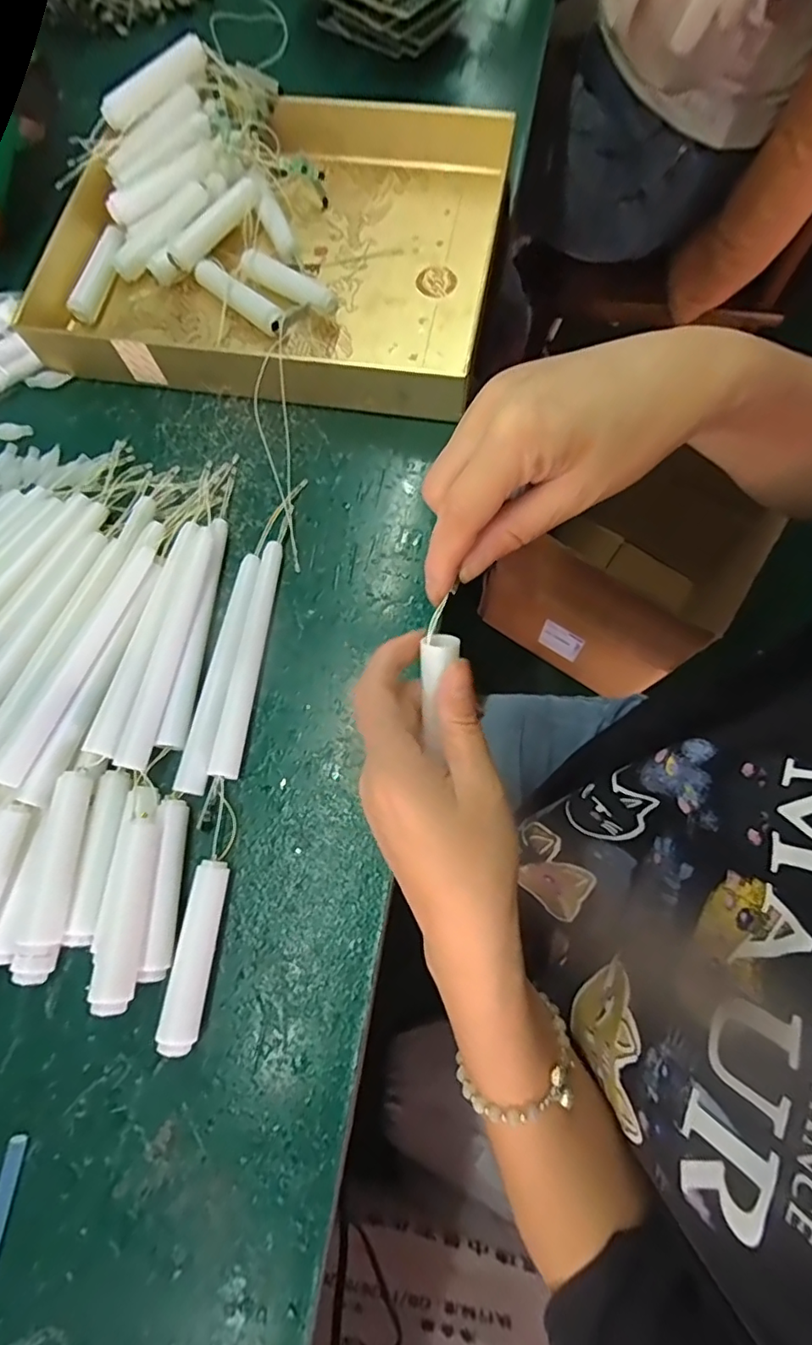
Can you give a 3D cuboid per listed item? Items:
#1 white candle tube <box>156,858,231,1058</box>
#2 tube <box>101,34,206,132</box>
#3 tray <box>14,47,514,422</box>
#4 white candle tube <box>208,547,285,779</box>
[{"bbox_3d":[-0.111,0.146,0.291,0.018,0.016,0.089,5,73,3],"label":"white candle tube"},{"bbox_3d":[-0.184,-0.431,0.408,0.086,0.017,0.013,-30,76,6],"label":"tube"},{"bbox_3d":[-0.100,-0.323,0.414,0.327,0.052,0.255,8,73,4],"label":"tray"},{"bbox_3d":[-0.096,-0.011,0.339,0.016,0.013,0.147,6,73,3],"label":"white candle tube"}]

